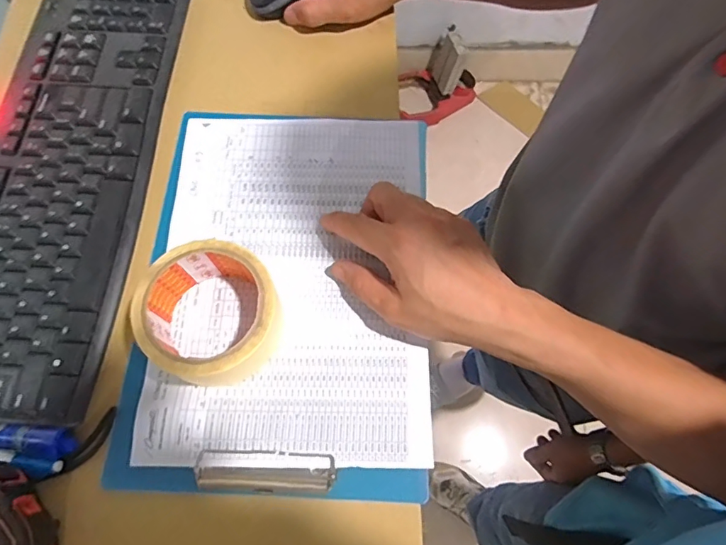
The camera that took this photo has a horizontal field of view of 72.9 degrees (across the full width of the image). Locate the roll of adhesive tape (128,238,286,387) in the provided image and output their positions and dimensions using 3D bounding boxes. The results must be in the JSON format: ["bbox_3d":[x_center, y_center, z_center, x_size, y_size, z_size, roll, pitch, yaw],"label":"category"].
[{"bbox_3d":[-0.108,0.029,0.357,0.094,0.052,0.093,0,70,1],"label":"roll of adhesive tape"}]

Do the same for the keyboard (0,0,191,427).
[{"bbox_3d":[-0.253,-0.098,0.415,0.140,0.021,0.424,2,70,2],"label":"keyboard"}]

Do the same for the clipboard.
[{"bbox_3d":[-0.058,0.006,0.392,0.219,0.014,0.309,2,70,2],"label":"clipboard"}]

